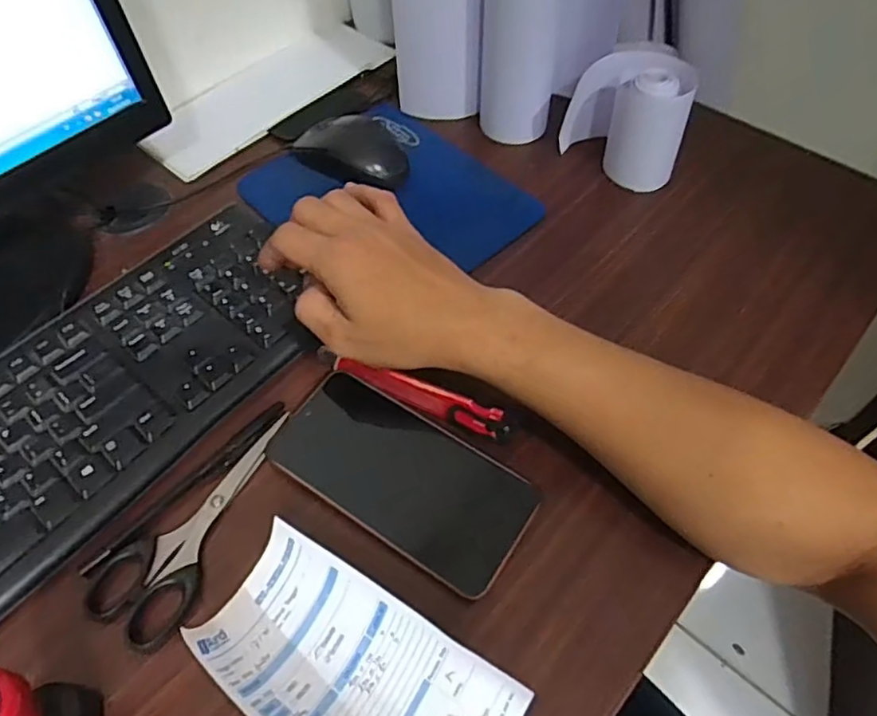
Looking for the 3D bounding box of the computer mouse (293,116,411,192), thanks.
[{"bbox_3d":[-0.080,-0.177,0.542,0.106,0.033,0.050,21,58,15],"label":"computer mouse"}]

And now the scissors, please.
[{"bbox_3d":[-0.141,0.093,0.372,0.058,0.004,0.144,25,59,17],"label":"scissors"}]

